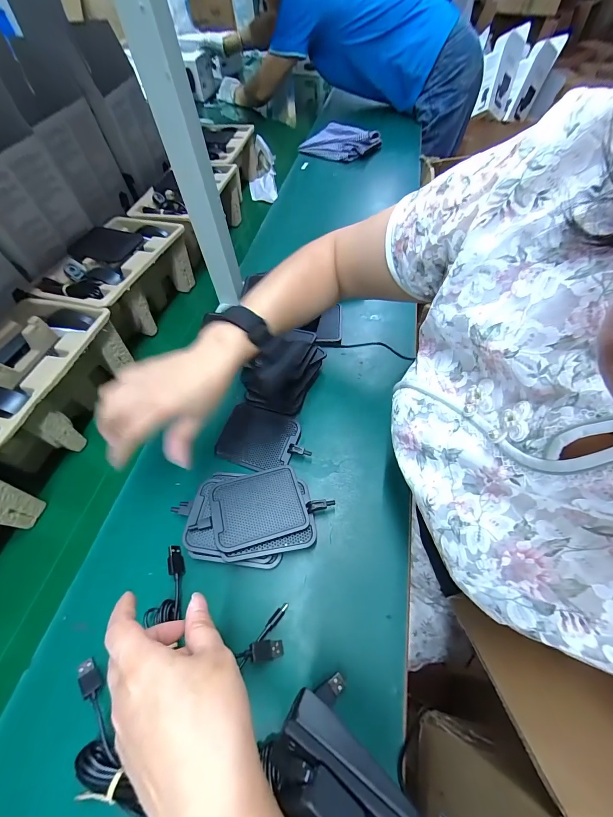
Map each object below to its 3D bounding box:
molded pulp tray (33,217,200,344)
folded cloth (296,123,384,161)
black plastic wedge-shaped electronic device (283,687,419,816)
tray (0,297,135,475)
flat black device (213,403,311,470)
[{"bbox_3d":[-0.300,-0.221,0.538,0.134,0.120,0.227,13,63,10],"label":"molded pulp tray"},{"bbox_3d":[0.100,-0.758,0.881,0.188,0.035,0.159,33,68,19],"label":"folded cloth"},{"bbox_3d":[0.018,0.171,0.141,0.070,0.034,0.024,35,69,20],"label":"black plastic wedge-shaped electronic device"},{"bbox_3d":[-0.357,-0.033,0.423,0.144,0.110,0.233,8,62,8],"label":"tray"},{"bbox_3d":[-0.056,0.039,0.406,0.113,0.015,0.077,16,64,11],"label":"flat black device"}]

